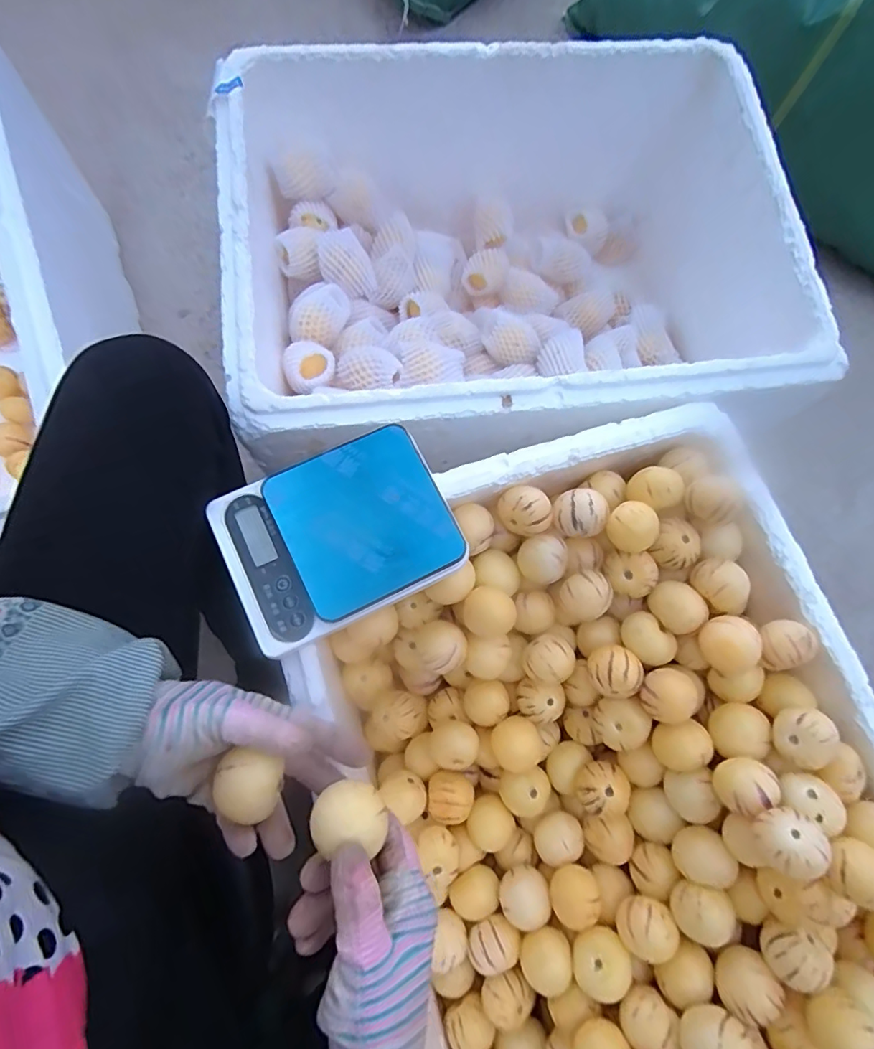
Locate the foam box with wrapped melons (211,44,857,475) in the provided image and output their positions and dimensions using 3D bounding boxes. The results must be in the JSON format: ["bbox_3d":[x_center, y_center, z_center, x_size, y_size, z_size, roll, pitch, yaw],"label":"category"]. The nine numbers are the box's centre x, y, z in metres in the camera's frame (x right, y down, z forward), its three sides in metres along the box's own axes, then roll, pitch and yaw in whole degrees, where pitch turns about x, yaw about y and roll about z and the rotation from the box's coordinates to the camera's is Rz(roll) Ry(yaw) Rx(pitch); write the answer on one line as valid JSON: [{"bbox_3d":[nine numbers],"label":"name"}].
[{"bbox_3d":[0.079,-0.277,0.622,0.557,0.247,0.418,-6,78,-3],"label":"foam box with wrapped melons"}]

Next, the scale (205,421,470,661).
[{"bbox_3d":[-0.075,0.008,0.398,0.166,0.021,0.127,-25,79,-7],"label":"scale"}]

